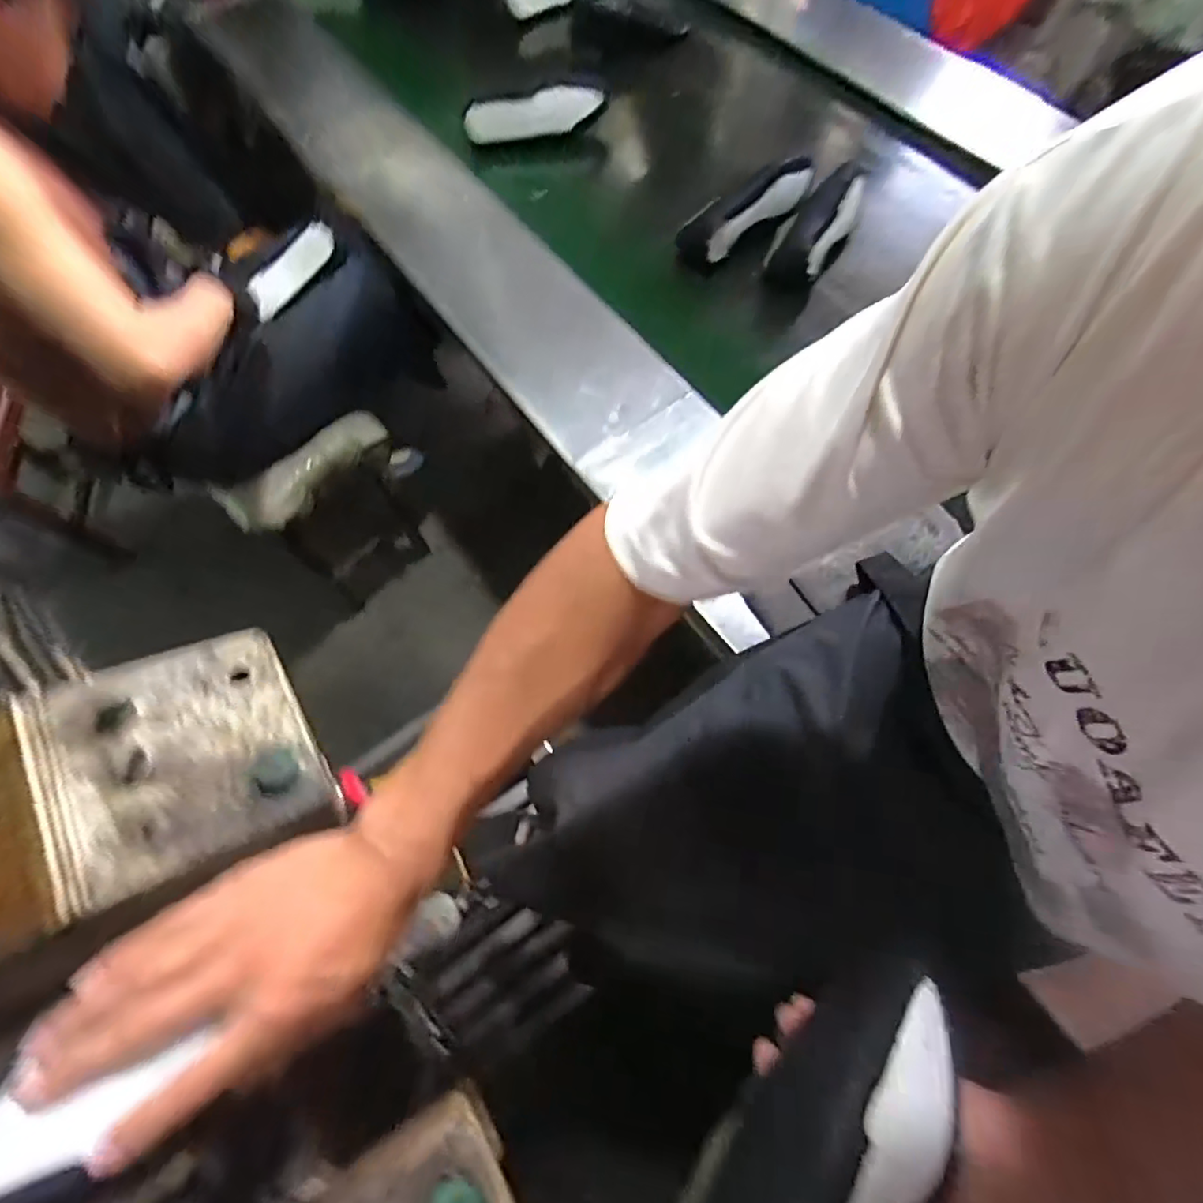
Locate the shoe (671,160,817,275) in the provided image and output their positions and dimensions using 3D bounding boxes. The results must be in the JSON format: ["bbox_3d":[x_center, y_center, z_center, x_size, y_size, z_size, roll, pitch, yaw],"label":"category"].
[{"bbox_3d":[0.241,-0.672,0.996,0.301,0.074,0.084,-34,69,-11],"label":"shoe"}]

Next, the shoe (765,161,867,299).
[{"bbox_3d":[0.379,-0.647,1.022,0.086,0.089,0.248,28,71,14],"label":"shoe"}]

